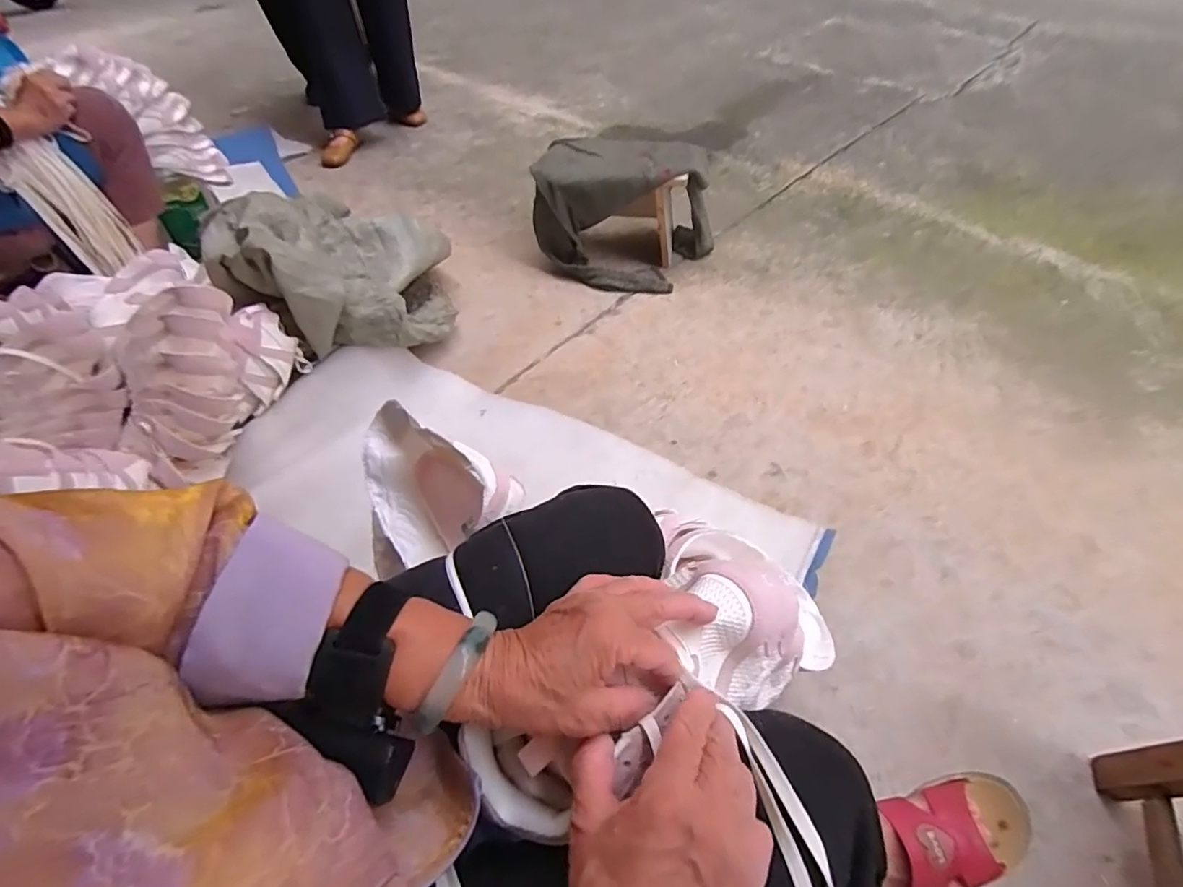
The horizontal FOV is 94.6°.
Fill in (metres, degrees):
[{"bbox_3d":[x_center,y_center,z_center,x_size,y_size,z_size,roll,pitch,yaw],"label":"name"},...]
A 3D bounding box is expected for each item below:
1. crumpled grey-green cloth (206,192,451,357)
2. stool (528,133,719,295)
[{"bbox_3d":[-0.510,-0.350,1.111,0.425,0.261,0.326,-19,54,-10],"label":"crumpled grey-green cloth"},{"bbox_3d":[0.080,-0.557,1.326,0.428,0.252,0.299,7,52,7],"label":"stool"}]

